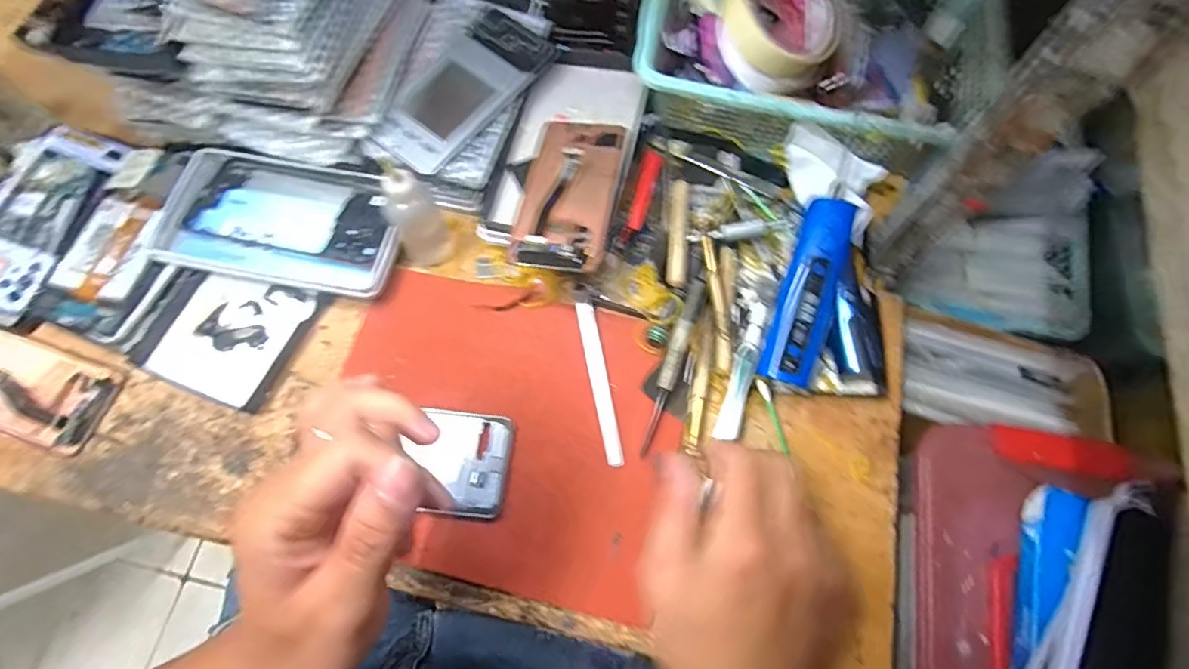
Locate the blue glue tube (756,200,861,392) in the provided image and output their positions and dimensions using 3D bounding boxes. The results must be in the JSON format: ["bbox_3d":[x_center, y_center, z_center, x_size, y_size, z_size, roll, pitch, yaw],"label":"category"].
[{"bbox_3d":[0.146,-0.030,0.364,0.035,0.018,0.126,17,89,4],"label":"blue glue tube"}]

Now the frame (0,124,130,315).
[{"bbox_3d":[-0.447,-0.095,0.434,0.078,0.010,0.157,17,74,-8],"label":"frame"}]

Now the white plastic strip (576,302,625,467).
[{"bbox_3d":[0.003,0.033,0.383,0.012,0.007,0.118,-11,70,-3],"label":"white plastic strip"}]

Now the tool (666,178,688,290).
[{"bbox_3d":[0.063,-0.079,0.412,0.013,0.011,0.099,7,58,2],"label":"tool"}]

